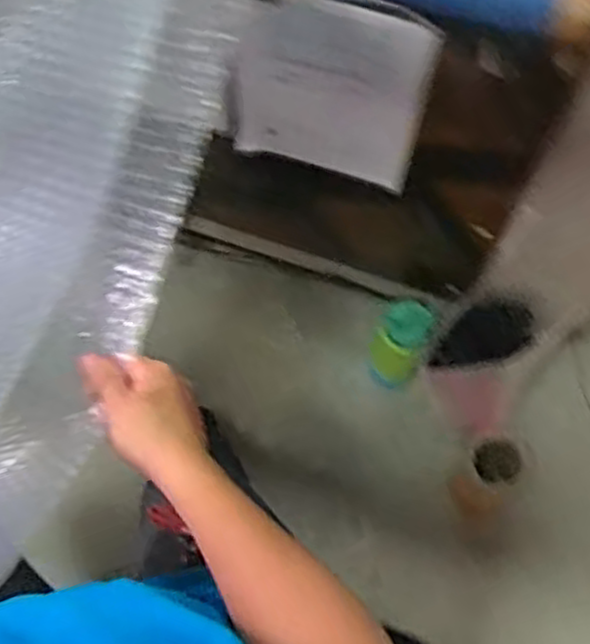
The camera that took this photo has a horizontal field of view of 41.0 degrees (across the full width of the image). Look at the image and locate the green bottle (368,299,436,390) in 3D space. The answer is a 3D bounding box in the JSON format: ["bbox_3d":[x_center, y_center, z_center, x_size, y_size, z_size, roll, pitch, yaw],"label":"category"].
[{"bbox_3d":[0.165,0.037,1.254,0.078,0.205,0.072,0,68,-1],"label":"green bottle"}]

